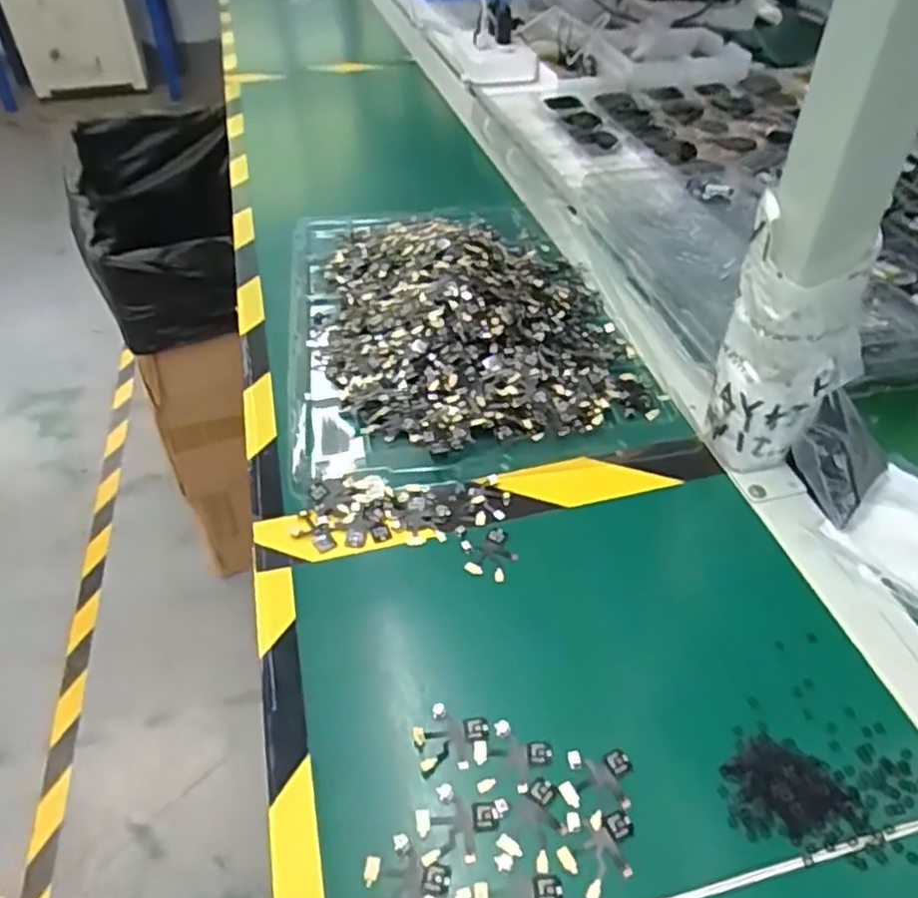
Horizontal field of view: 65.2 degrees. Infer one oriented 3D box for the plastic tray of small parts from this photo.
[{"bbox_3d":[-0.004,-0.121,0.579,0.257,0.029,0.363,-7,44,-7],"label":"plastic tray of small parts"}]

